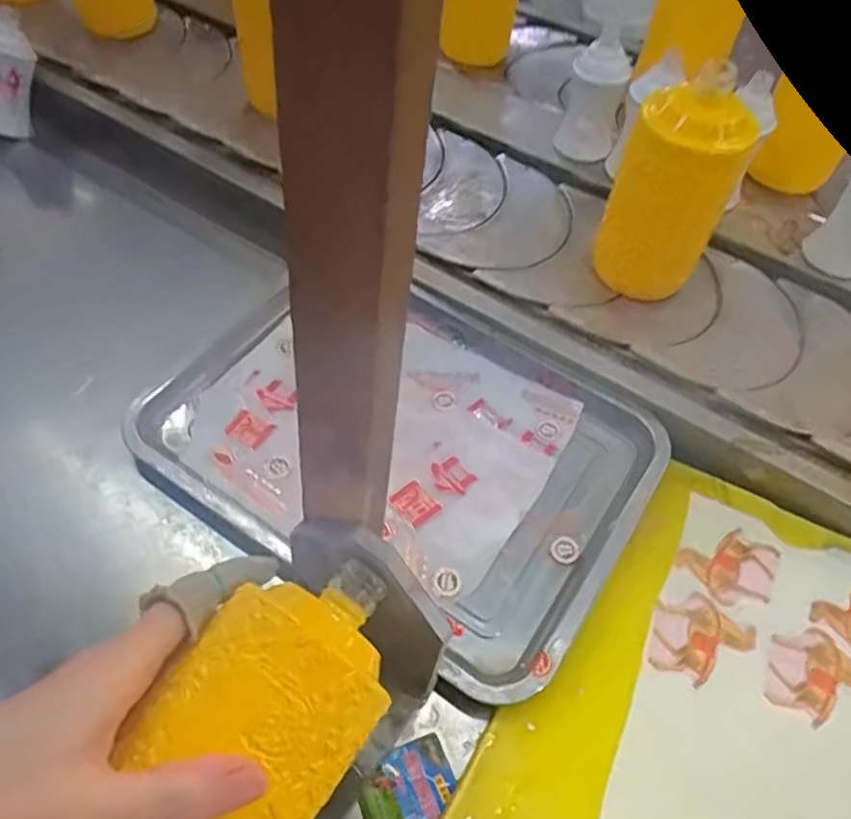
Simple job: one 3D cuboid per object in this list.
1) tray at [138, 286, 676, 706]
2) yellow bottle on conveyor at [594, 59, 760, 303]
[{"bbox_3d":[-0.017,0.018,0.495,0.337,0.034,0.254,28,56,15],"label":"tray"},{"bbox_3d":[0.202,-0.179,0.550,0.086,0.176,0.075,22,55,12],"label":"yellow bottle on conveyor"}]

